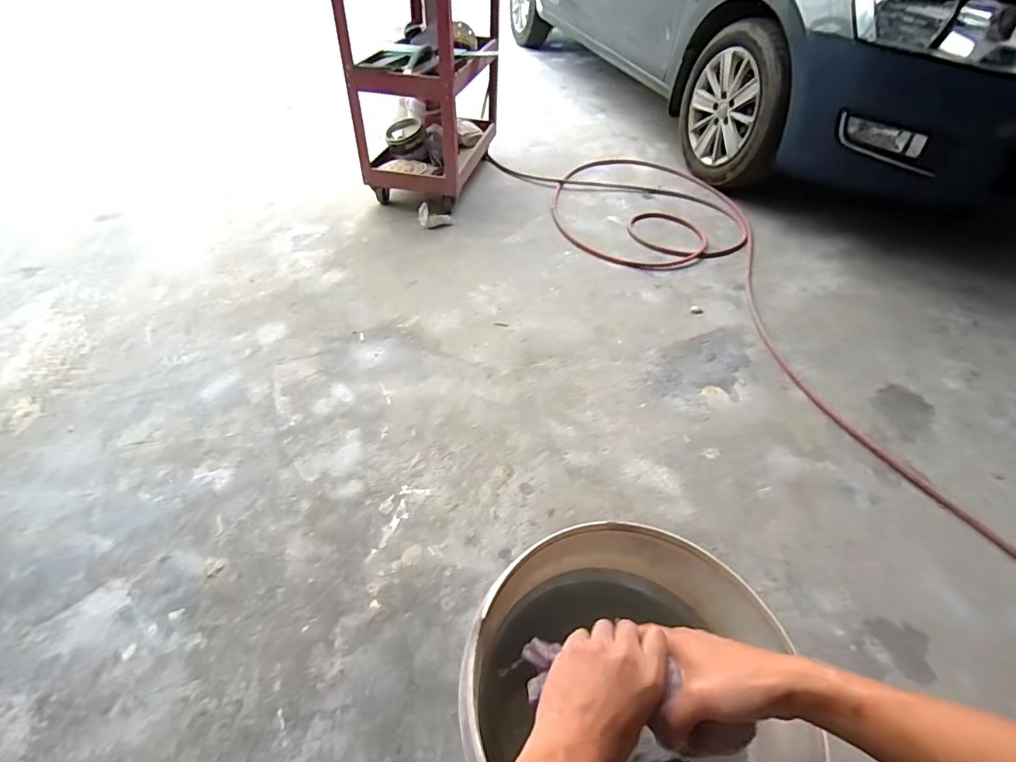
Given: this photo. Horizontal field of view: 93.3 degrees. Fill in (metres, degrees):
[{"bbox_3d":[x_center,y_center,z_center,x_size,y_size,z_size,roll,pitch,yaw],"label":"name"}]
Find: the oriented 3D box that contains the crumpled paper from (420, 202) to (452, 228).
[{"bbox_3d":[-0.254,-0.582,1.665,0.107,0.073,0.052,-13,48,-14],"label":"crumpled paper"}]

